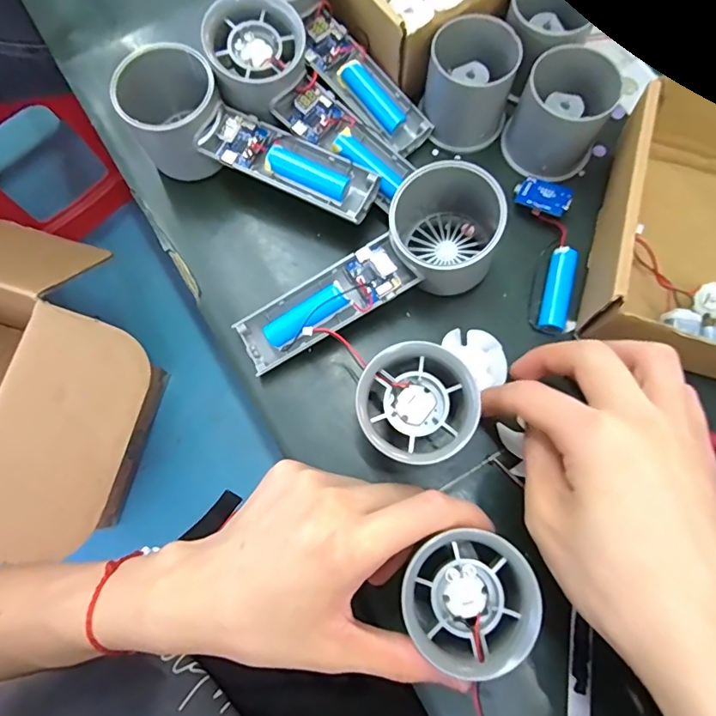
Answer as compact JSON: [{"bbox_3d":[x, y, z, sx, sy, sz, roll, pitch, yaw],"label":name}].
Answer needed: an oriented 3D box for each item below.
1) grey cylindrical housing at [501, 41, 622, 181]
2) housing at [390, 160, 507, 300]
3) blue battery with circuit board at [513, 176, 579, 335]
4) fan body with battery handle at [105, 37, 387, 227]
[{"bbox_3d":[0.121,-0.143,0.287,0.051,0.055,0.047,0,75,1],"label":"grey cylindrical housing"},{"bbox_3d":[0.048,-0.073,0.269,0.063,0.056,0.063,0,75,1],"label":"housing"},{"bbox_3d":[0.115,-0.062,0.287,0.030,0.015,0.098,-4,75,1],"label":"blue battery with circuit board"},{"bbox_3d":[-0.068,-0.117,0.285,0.152,0.056,0.064,33,78,10],"label":"fan body with battery handle"}]

